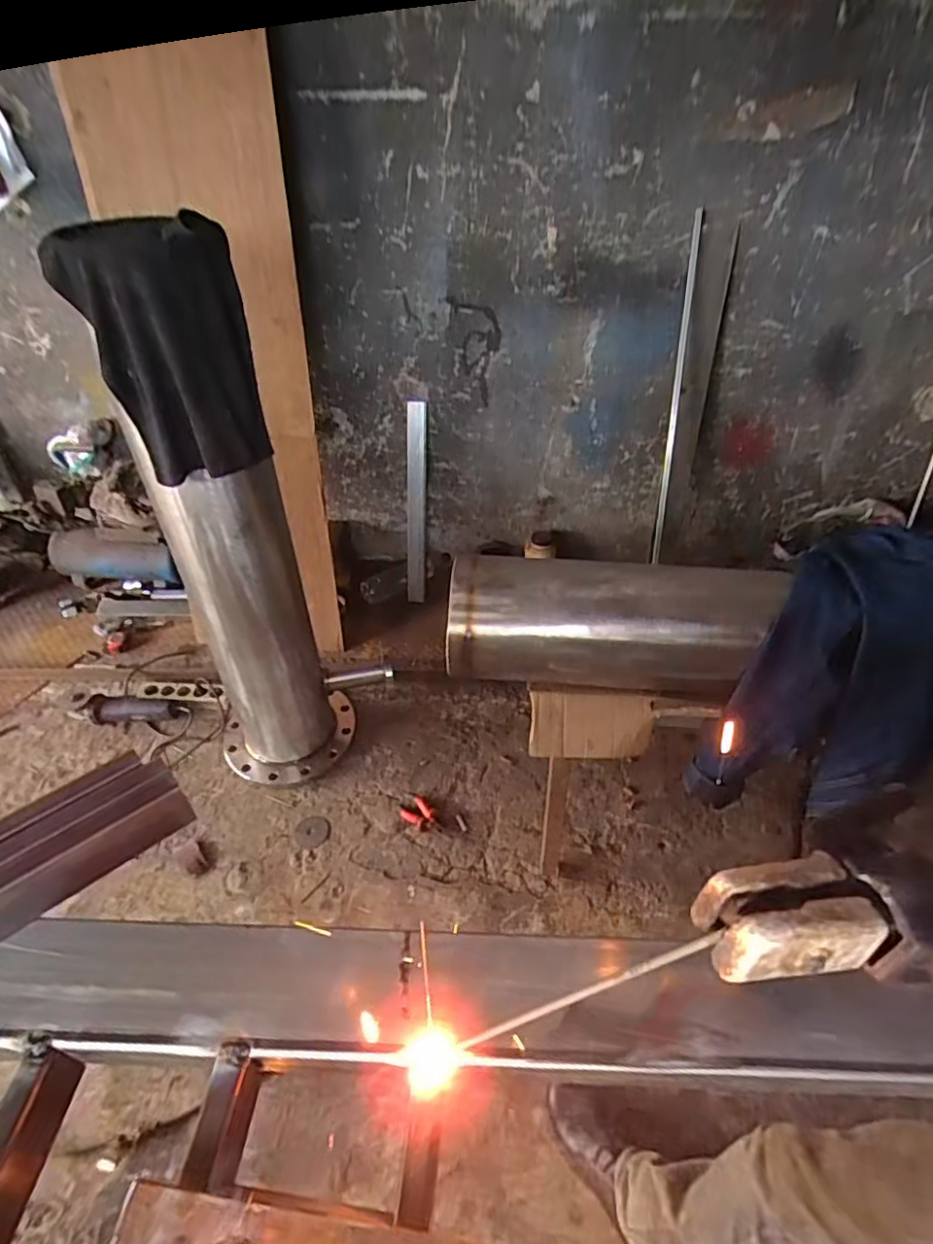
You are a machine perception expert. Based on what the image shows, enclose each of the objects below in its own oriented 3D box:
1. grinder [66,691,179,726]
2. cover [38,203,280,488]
[{"bbox_3d":[-0.913,0.229,1.643,0.298,0.073,0.091,-2,42,-1],"label":"grinder"},{"bbox_3d":[-0.421,-0.386,0.901,0.157,0.329,0.190,19,46,20],"label":"cover"}]

